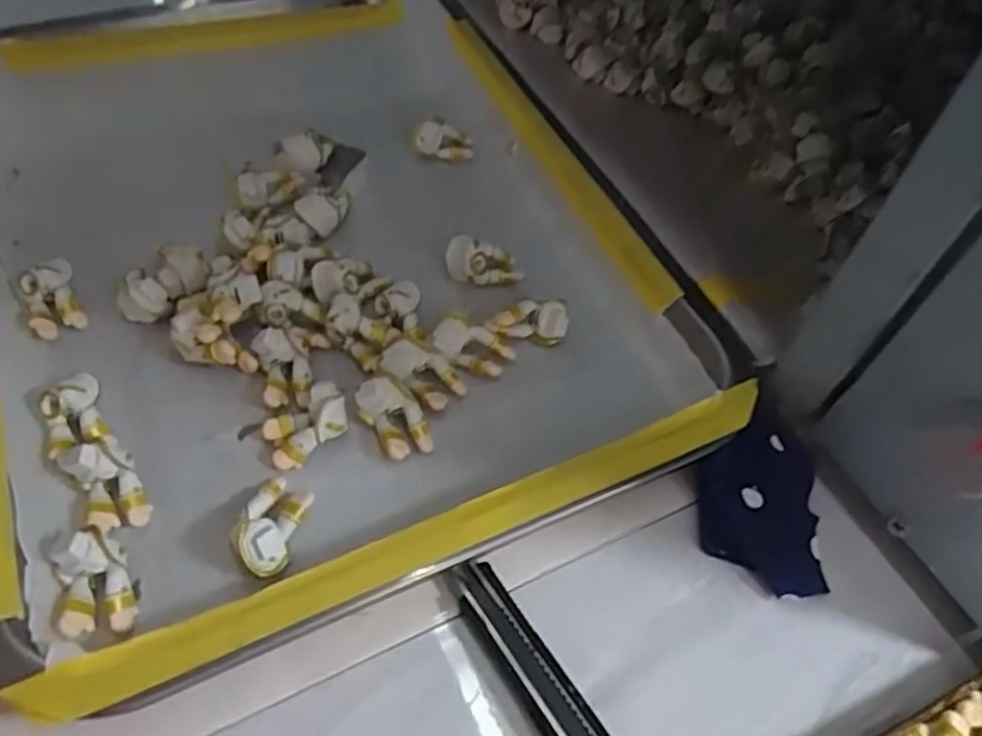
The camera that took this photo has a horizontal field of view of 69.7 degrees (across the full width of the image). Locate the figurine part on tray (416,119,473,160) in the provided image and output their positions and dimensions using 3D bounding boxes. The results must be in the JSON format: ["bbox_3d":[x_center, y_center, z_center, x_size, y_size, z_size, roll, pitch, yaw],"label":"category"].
[{"bbox_3d":[-0.022,-0.110,0.344,0.032,0.014,0.008,2,46,-41],"label":"figurine part on tray"}]

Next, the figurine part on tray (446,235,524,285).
[{"bbox_3d":[-0.003,-0.043,0.294,0.030,0.024,0.011,-7,54,-10],"label":"figurine part on tray"}]

